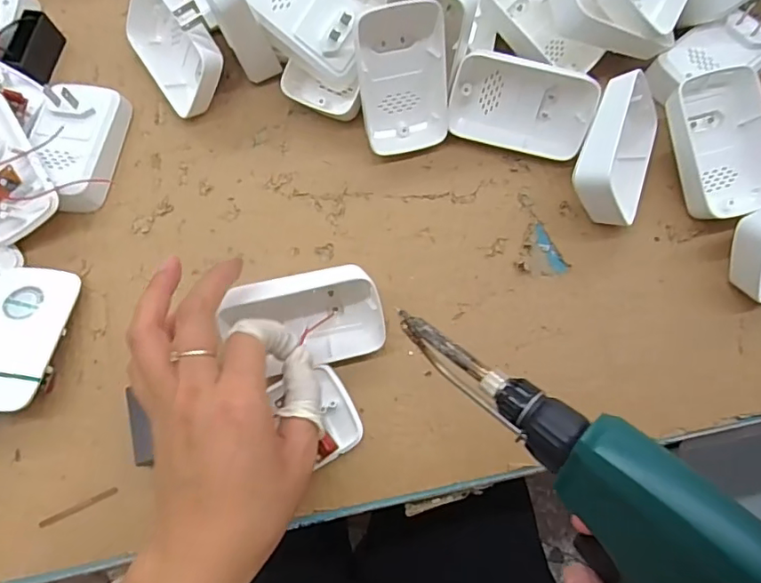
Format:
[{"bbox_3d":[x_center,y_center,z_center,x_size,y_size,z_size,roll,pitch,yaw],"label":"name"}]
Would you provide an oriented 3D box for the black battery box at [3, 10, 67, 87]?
[{"bbox_3d":[-0.262,-0.183,0.417,0.015,0.029,0.050,10,74,4],"label":"black battery box"}]

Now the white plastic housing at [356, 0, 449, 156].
[{"bbox_3d":[0.016,-0.144,0.374,0.059,0.093,0.023,-17,36,-7],"label":"white plastic housing"}]

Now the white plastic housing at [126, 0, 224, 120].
[{"bbox_3d":[-0.147,-0.181,0.401,0.031,0.062,0.101,-23,71,-41],"label":"white plastic housing"}]

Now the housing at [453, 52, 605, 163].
[{"bbox_3d":[0.100,-0.131,0.388,0.094,0.027,0.059,18,118,7],"label":"housing"}]

